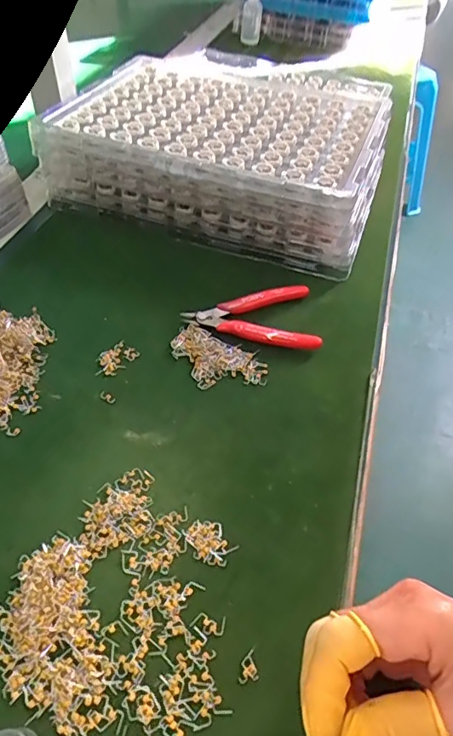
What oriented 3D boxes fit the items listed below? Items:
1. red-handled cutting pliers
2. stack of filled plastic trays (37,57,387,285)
[{"bbox_3d":[0.027,-0.054,0.487,0.123,0.013,0.074,9,47,6],"label":"red-handled cutting pliers"},{"bbox_3d":[0.001,-0.252,0.617,0.345,0.088,0.257,17,48,13],"label":"stack of filled plastic trays"}]

